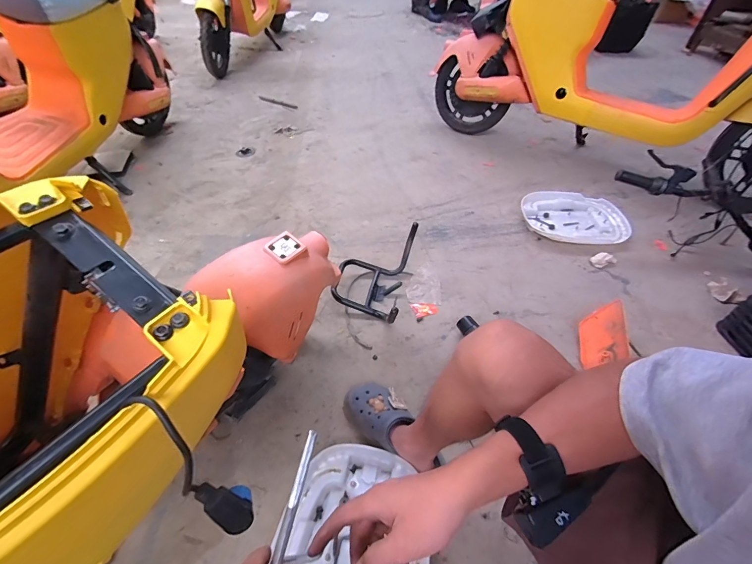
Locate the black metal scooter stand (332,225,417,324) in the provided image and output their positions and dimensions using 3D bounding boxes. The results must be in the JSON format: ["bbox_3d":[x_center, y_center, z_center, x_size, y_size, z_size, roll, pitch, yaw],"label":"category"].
[{"bbox_3d":[-0.008,-0.039,1.044,0.202,0.142,0.267,12,48,9],"label":"black metal scooter stand"}]

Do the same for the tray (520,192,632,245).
[{"bbox_3d":[0.745,-0.231,1.289,0.376,0.046,0.259,0,48,-1],"label":"tray"}]

